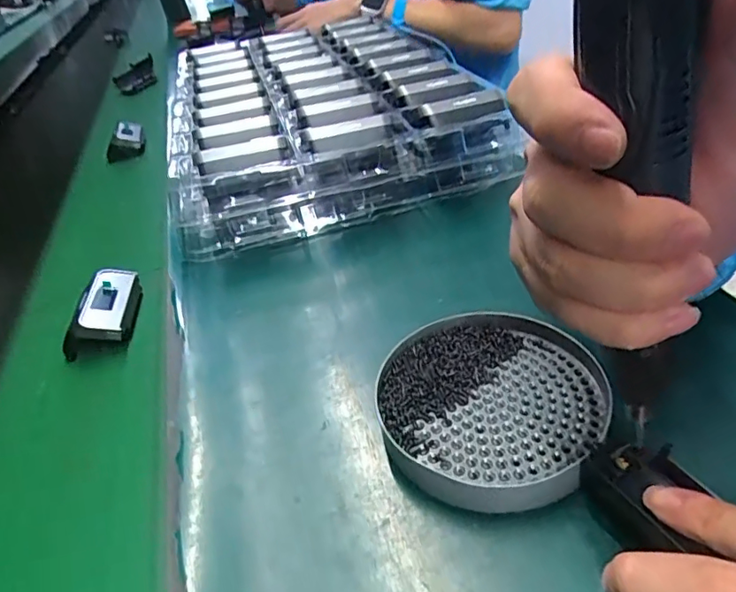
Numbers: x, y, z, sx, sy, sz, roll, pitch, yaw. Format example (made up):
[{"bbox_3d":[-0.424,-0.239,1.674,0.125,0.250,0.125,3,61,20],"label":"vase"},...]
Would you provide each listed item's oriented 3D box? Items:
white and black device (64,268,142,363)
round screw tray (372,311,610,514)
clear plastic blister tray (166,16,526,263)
[{"bbox_3d":[-0.201,0.011,0.407,0.052,0.034,0.074,-17,37,-6],"label":"white and black device"},{"bbox_3d":[0.064,0.055,0.280,0.110,0.022,0.112,-5,36,4],"label":"round screw tray"},{"bbox_3d":[-0.068,-0.202,0.599,0.281,0.095,0.459,-18,38,-7],"label":"clear plastic blister tray"}]

